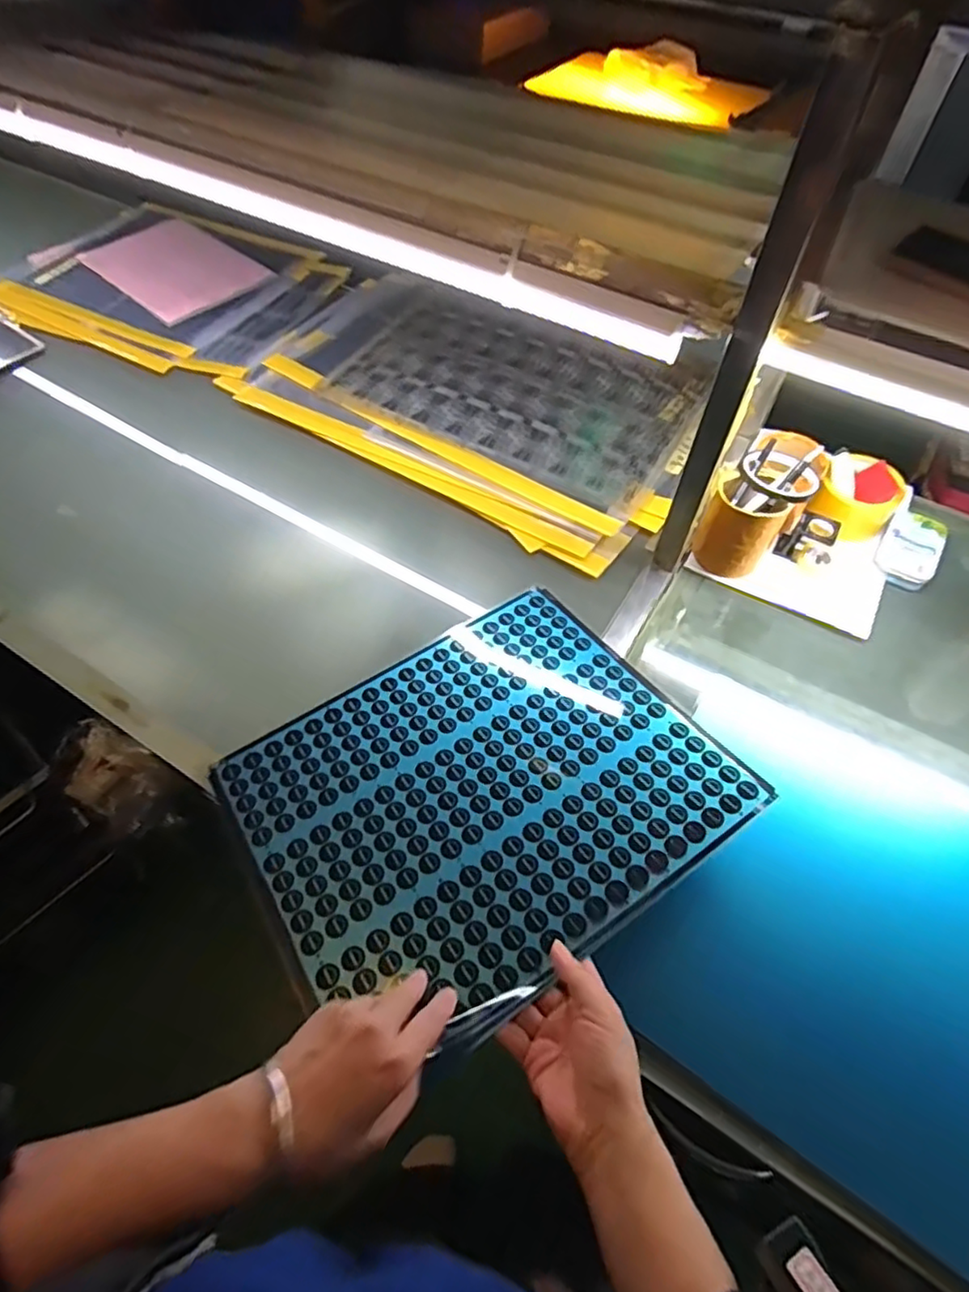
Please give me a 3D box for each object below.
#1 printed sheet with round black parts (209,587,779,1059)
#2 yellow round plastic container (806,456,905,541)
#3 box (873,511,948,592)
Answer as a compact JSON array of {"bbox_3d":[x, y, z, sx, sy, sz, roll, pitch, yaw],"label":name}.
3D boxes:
[{"bbox_3d":[-0.002,0.127,0.580,0.403,0.010,0.341,-29,51,-19],"label":"printed sheet with round black parts"},{"bbox_3d":[0.457,-0.182,0.779,0.108,0.045,0.091,-35,65,-23],"label":"yellow round plastic container"},{"bbox_3d":[0.516,-0.120,0.770,0.064,0.026,0.113,28,60,15],"label":"box"}]

